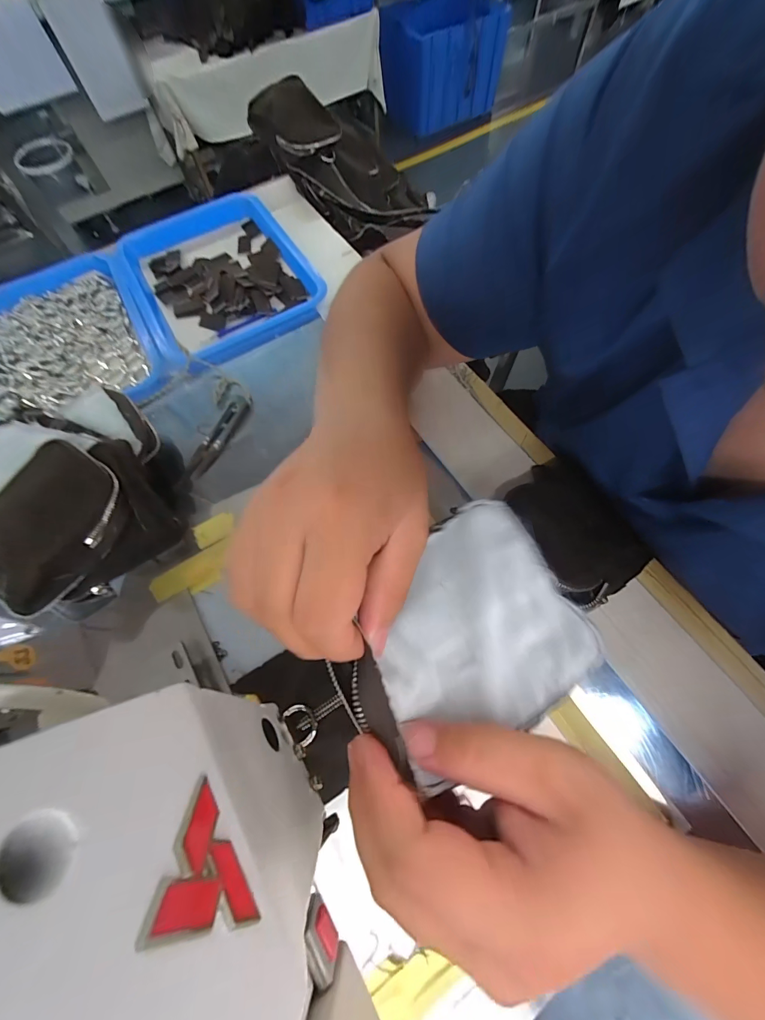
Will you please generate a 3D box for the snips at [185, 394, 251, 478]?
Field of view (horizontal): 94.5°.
[{"bbox_3d":[-0.179,-0.082,0.388,0.024,0.010,0.101,24,71,12],"label":"snips"}]

